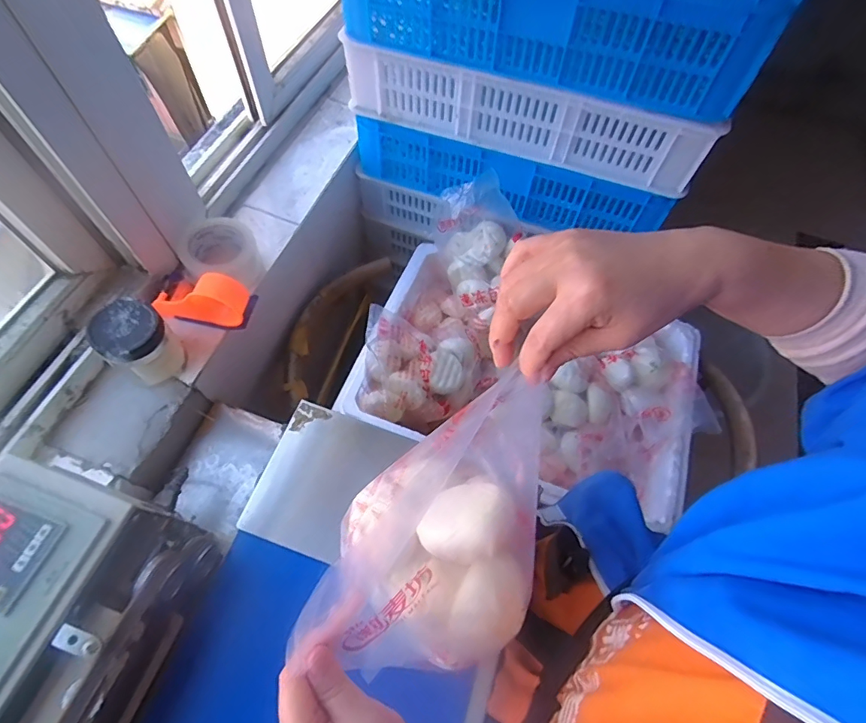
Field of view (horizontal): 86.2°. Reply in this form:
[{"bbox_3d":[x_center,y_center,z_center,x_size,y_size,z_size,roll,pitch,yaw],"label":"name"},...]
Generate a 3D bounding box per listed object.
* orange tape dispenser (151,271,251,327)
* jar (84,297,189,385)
[{"bbox_3d":[-0.333,-0.091,0.673,0.131,0.080,0.048,9,63,1],"label":"orange tape dispenser"},{"bbox_3d":[-0.388,-0.022,0.620,0.074,0.107,0.079,1,64,-3],"label":"jar"}]

